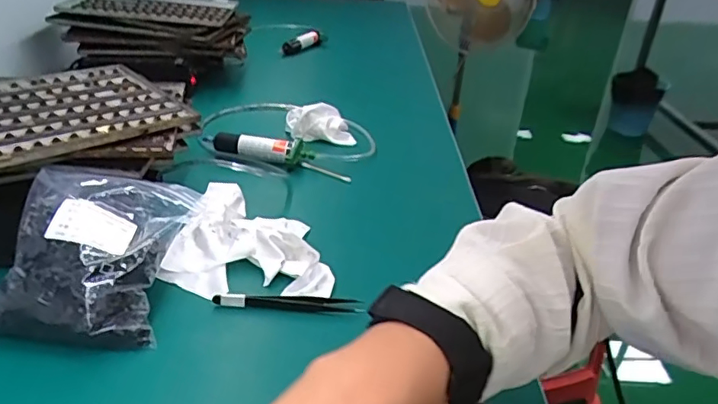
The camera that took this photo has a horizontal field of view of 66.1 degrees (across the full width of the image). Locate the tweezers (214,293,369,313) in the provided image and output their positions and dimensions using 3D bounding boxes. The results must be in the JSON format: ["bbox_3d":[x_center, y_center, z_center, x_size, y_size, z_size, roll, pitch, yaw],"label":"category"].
[{"bbox_3d":[-0.059,0.084,0.465,0.122,0.013,0.016,4,31,0],"label":"tweezers"}]

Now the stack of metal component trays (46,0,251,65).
[{"bbox_3d":[-0.334,-0.295,0.925,0.275,0.066,0.241,3,31,-2],"label":"stack of metal component trays"}]

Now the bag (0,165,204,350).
[{"bbox_3d":[-0.217,0.037,0.456,0.131,0.074,0.155,4,31,-1],"label":"bag"}]

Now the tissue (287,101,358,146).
[{"bbox_3d":[-0.052,-0.113,0.765,0.097,0.041,0.054,4,31,1],"label":"tissue"}]

